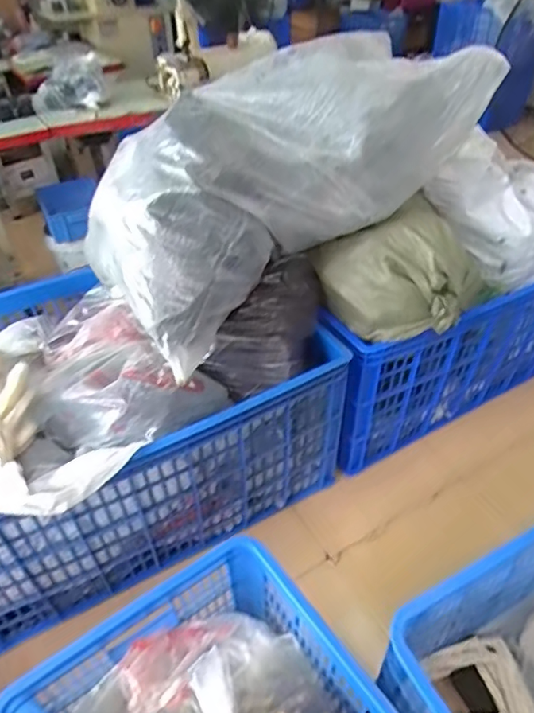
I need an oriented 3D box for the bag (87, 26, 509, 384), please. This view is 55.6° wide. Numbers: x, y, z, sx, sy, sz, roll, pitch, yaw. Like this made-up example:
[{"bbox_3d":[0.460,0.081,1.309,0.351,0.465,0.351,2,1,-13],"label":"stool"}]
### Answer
[{"bbox_3d":[0.063,-0.362,1.049,0.845,0.393,0.327,-33,47,-3],"label":"bag"}]

